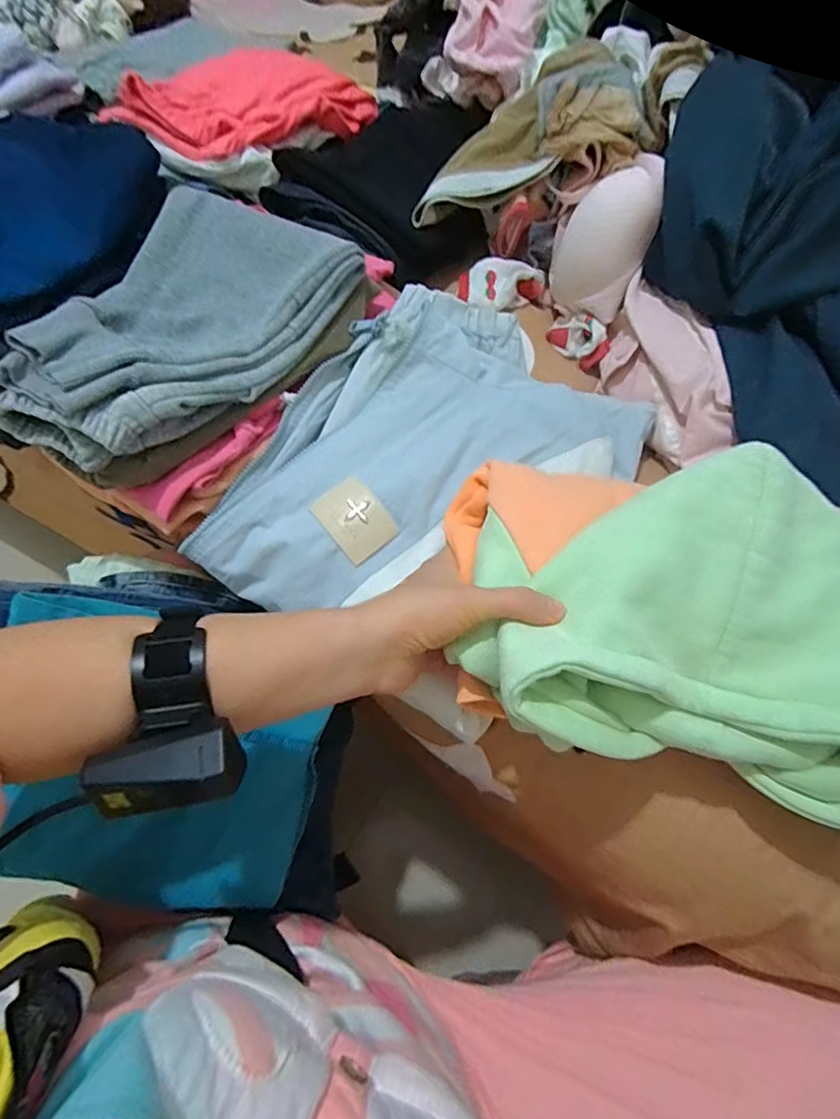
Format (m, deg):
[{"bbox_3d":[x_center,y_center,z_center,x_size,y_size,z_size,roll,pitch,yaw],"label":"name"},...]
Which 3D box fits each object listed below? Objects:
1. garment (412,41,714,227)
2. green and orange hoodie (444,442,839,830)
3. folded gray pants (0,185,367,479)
[{"bbox_3d":[0.124,-0.433,0.554,0.278,0.055,0.146,-14,60,20],"label":"garment"},{"bbox_3d":[0.166,0.032,0.343,0.302,0.068,0.196,13,62,5],"label":"green and orange hoodie"},{"bbox_3d":[-0.195,-0.190,0.461,0.184,0.070,0.287,27,64,12],"label":"folded gray pants"}]

